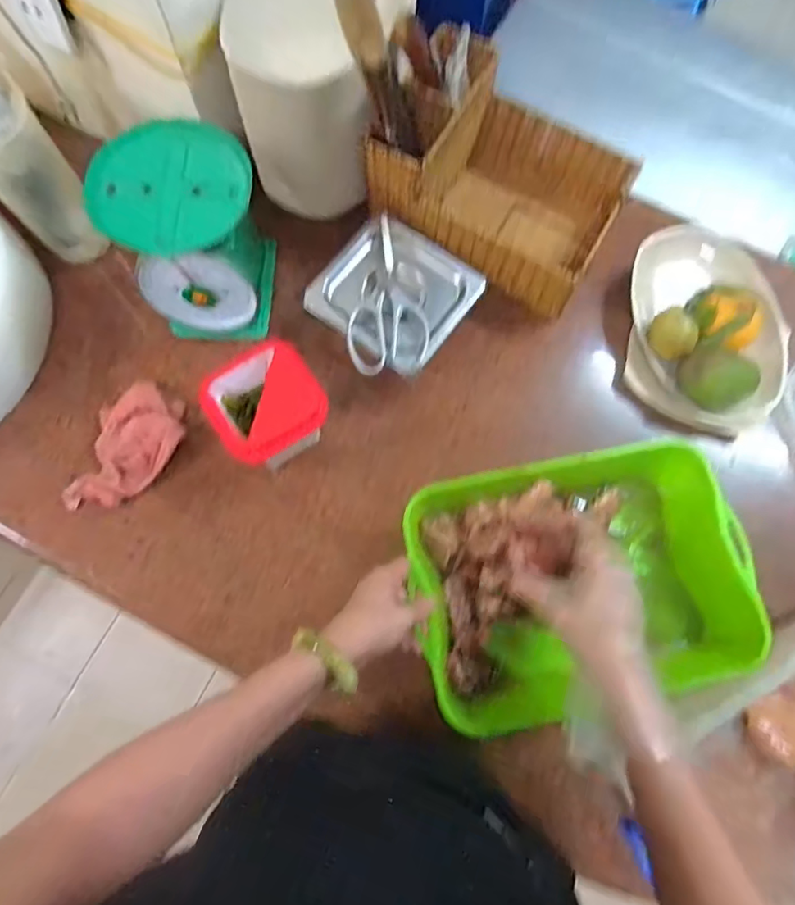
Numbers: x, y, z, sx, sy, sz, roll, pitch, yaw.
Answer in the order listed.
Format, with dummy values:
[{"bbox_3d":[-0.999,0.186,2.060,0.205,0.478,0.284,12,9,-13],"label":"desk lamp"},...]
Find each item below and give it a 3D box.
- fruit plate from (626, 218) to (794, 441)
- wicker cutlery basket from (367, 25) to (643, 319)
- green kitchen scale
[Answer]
[{"bbox_3d":[0.394,-0.155,0.689,0.189,0.113,0.236,4,76,0],"label":"fruit plate"},{"bbox_3d":[0.136,-0.348,0.707,0.284,0.165,0.212,26,77,5],"label":"wicker cutlery basket"},{"bbox_3d":[-0.233,-0.246,0.643,0.151,0.191,0.154,-7,76,-3],"label":"green kitchen scale"}]

